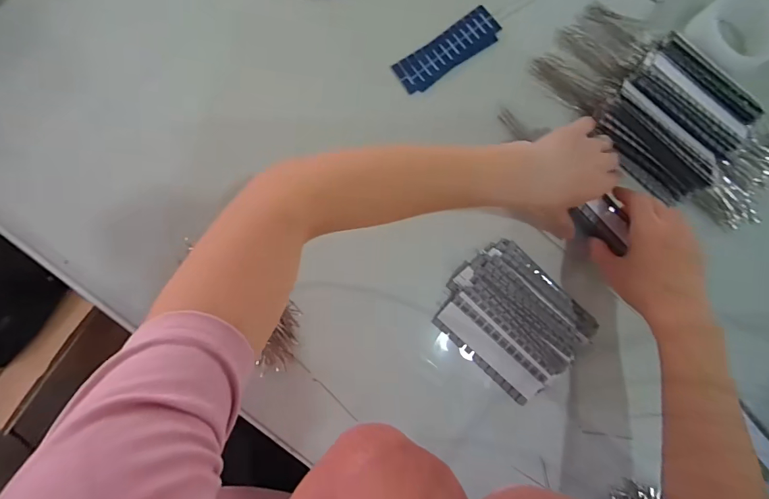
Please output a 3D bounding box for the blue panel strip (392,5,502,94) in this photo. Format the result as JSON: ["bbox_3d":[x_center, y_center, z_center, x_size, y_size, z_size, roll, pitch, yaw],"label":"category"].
[{"bbox_3d":[0.073,-0.223,0.463,0.133,0.008,0.043,-39,88,-7],"label":"blue panel strip"}]

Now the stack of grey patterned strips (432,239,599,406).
[{"bbox_3d":[0.135,0.073,0.432,0.145,0.019,0.119,44,82,1],"label":"stack of grey patterned strips"}]

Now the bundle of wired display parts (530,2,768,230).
[{"bbox_3d":[0.317,-0.155,0.458,0.287,0.056,0.152,45,82,2],"label":"bundle of wired display parts"}]

